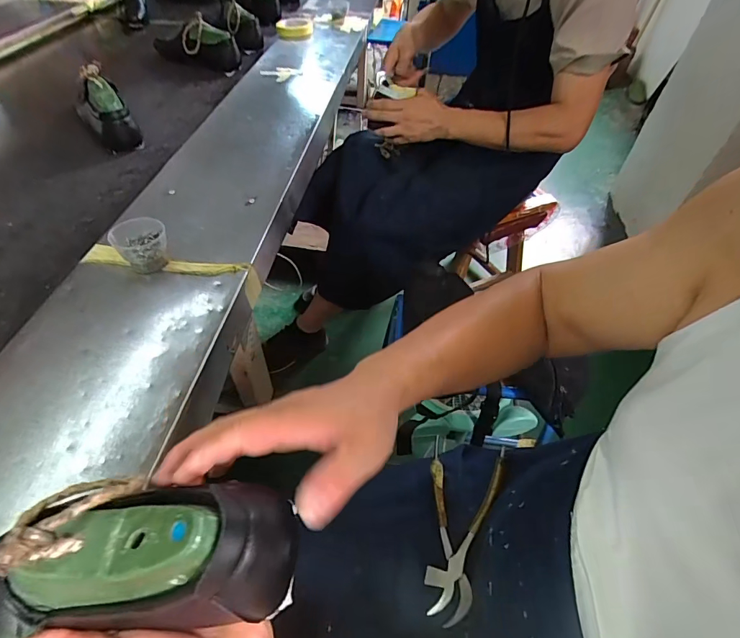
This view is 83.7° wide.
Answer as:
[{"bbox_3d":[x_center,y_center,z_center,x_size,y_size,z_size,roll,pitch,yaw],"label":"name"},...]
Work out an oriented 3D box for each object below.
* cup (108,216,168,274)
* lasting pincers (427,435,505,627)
[{"bbox_3d":[-0.290,-0.093,0.531,0.064,0.053,0.056,-29,57,-25],"label":"cup"},{"bbox_3d":[0.098,0.233,0.474,0.081,0.042,0.190,16,50,10],"label":"lasting pincers"}]

